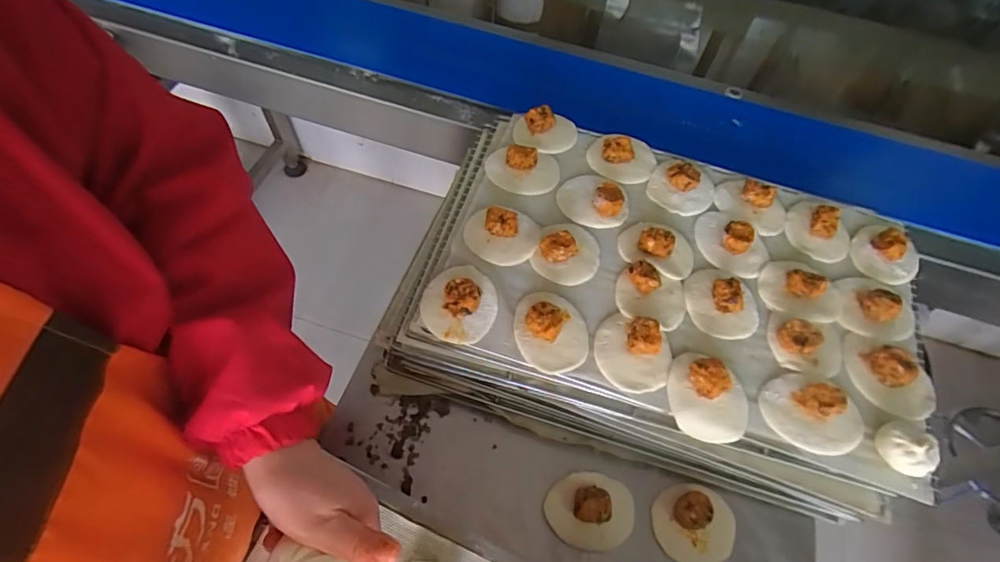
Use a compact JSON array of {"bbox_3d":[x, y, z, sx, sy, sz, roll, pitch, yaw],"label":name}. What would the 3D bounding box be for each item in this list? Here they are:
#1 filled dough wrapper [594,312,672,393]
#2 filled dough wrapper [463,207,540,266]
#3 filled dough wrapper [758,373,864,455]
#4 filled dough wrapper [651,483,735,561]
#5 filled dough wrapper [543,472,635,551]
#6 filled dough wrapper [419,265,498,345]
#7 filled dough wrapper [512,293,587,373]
[{"bbox_3d":[0.153,0.080,0.545,0.088,0.033,0.079,27,62,11],"label":"filled dough wrapper"},{"bbox_3d":[0.005,-0.066,0.616,0.099,0.041,0.084,-2,57,-7],"label":"filled dough wrapper"},{"bbox_3d":[0.352,0.139,0.523,0.108,0.038,0.092,-11,59,-13],"label":"filled dough wrapper"},{"bbox_3d":[0.232,0.282,0.557,0.095,0.041,0.087,2,60,-3],"label":"filled dough wrapper"},{"bbox_3d":[0.107,0.264,0.555,0.104,0.036,0.083,8,60,1],"label":"filled dough wrapper"},{"bbox_3d":[-0.049,0.022,0.570,0.089,0.043,0.096,2,60,-3],"label":"filled dough wrapper"},{"bbox_3d":[0.062,0.052,0.557,0.090,0.035,0.101,9,57,0],"label":"filled dough wrapper"}]

